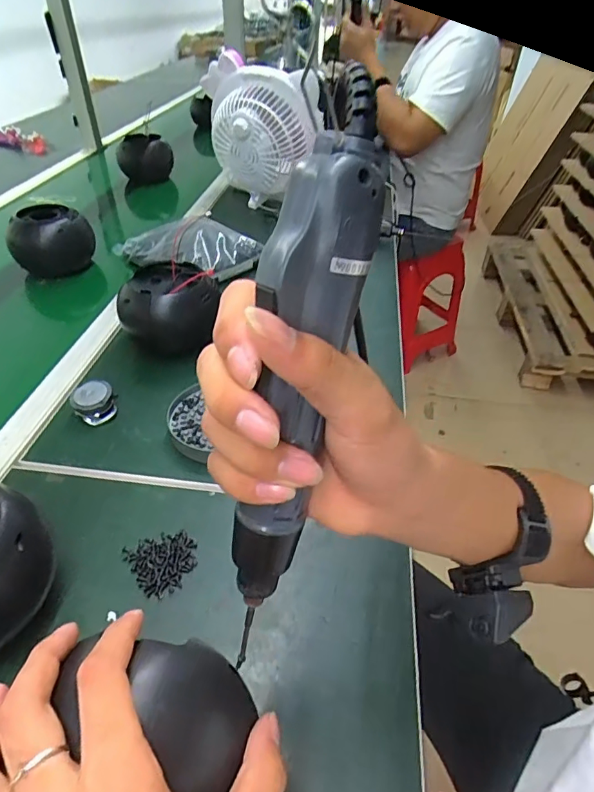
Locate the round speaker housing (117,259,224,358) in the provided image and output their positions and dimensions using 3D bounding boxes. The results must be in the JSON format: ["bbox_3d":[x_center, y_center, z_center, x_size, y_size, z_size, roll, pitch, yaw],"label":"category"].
[{"bbox_3d":[-0.173,-0.118,0.642,0.128,0.089,0.102,-17,45,-22],"label":"round speaker housing"}]

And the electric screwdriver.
[{"bbox_3d":[-0.003,0.004,0.198,0.034,0.242,0.031,18,22,16],"label":"electric screwdriver"}]

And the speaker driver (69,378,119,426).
[{"bbox_3d":[-0.228,0.007,0.534,0.045,0.029,0.044,-20,45,-23],"label":"speaker driver"}]

